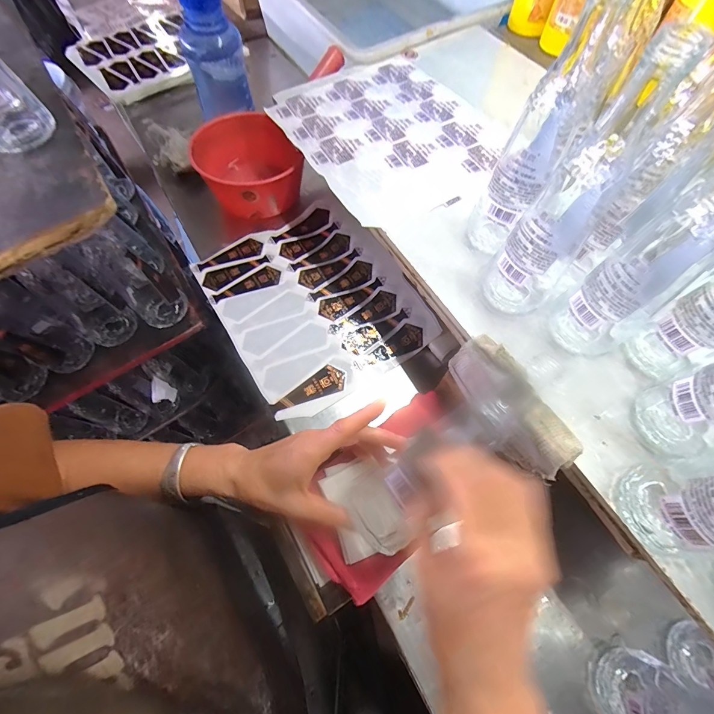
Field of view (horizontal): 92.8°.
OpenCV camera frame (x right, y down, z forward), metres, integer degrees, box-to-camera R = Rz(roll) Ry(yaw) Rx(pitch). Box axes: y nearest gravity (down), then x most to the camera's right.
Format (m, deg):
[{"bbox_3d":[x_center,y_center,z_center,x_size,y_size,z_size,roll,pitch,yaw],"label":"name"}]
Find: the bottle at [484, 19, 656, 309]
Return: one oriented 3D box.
[{"bbox_3d":[0.167,-0.113,0.271,0.052,0.204,0.060,39,72,16],"label":"bottle"}]

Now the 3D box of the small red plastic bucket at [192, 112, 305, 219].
[{"bbox_3d":[-0.169,-0.296,0.552,0.142,0.098,0.165,-22,67,-7],"label":"small red plastic bucket"}]

